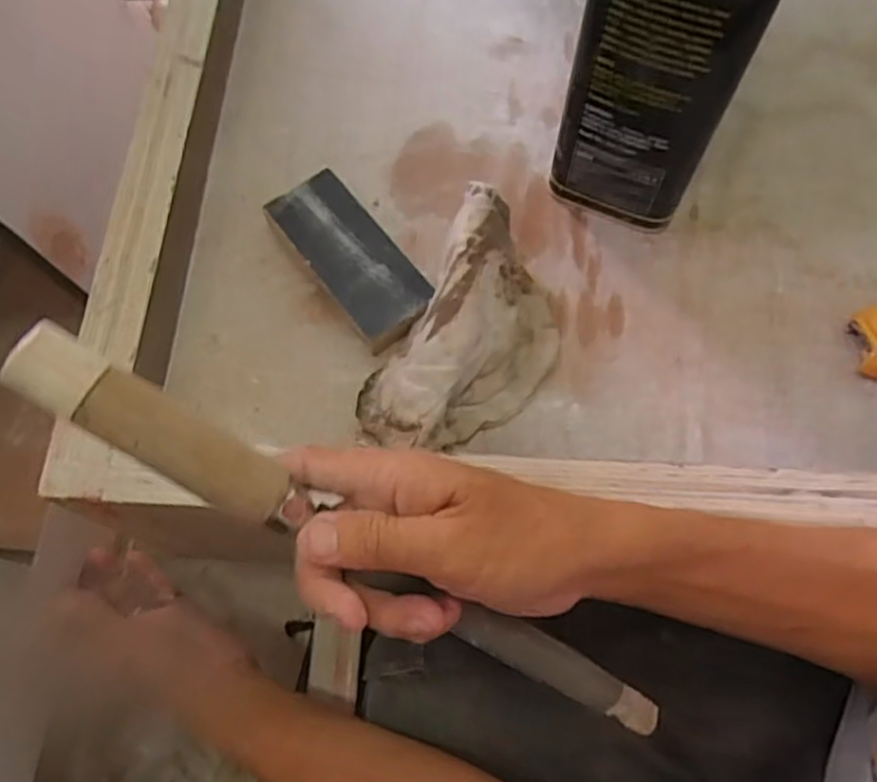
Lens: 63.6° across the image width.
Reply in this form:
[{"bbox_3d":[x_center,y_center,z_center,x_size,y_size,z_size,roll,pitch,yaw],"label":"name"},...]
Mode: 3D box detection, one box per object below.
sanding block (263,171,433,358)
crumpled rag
[{"bbox_3d":[-0.057,-0.084,0.456,0.051,0.024,0.128,-35,71,-12],"label":"sanding block"},{"bbox_3d":[0.019,-0.029,0.412,0.088,0.059,0.167,28,71,12],"label":"crumpled rag"}]

